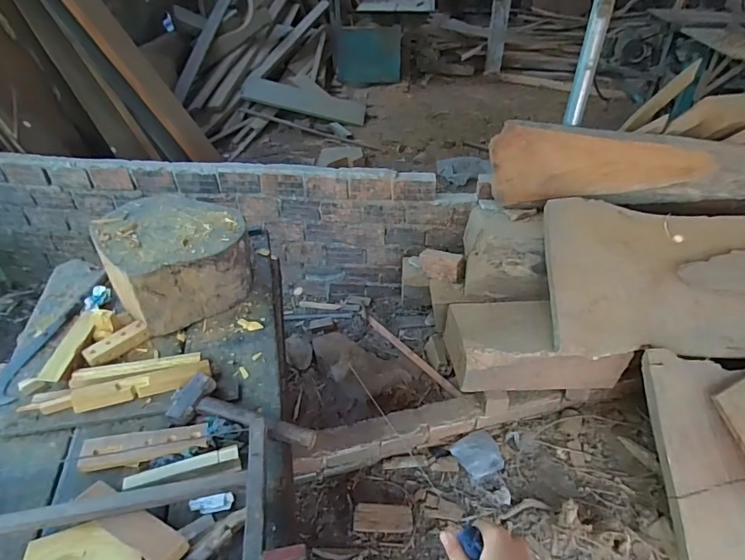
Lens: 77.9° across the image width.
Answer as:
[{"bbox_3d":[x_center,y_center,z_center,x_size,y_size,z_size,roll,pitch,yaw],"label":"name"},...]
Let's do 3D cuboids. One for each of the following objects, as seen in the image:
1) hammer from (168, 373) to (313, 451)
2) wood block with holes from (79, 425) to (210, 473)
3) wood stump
[{"bbox_3d":[-0.277,0.284,0.999,0.327,0.039,0.104,10,39,11],"label":"hammer"},{"bbox_3d":[-0.471,0.340,0.954,0.250,0.026,0.060,-7,39,-9],"label":"wood block with holes"},{"bbox_3d":[-0.564,-0.076,1.332,0.357,0.184,0.398,-27,46,-30],"label":"wood stump"}]

